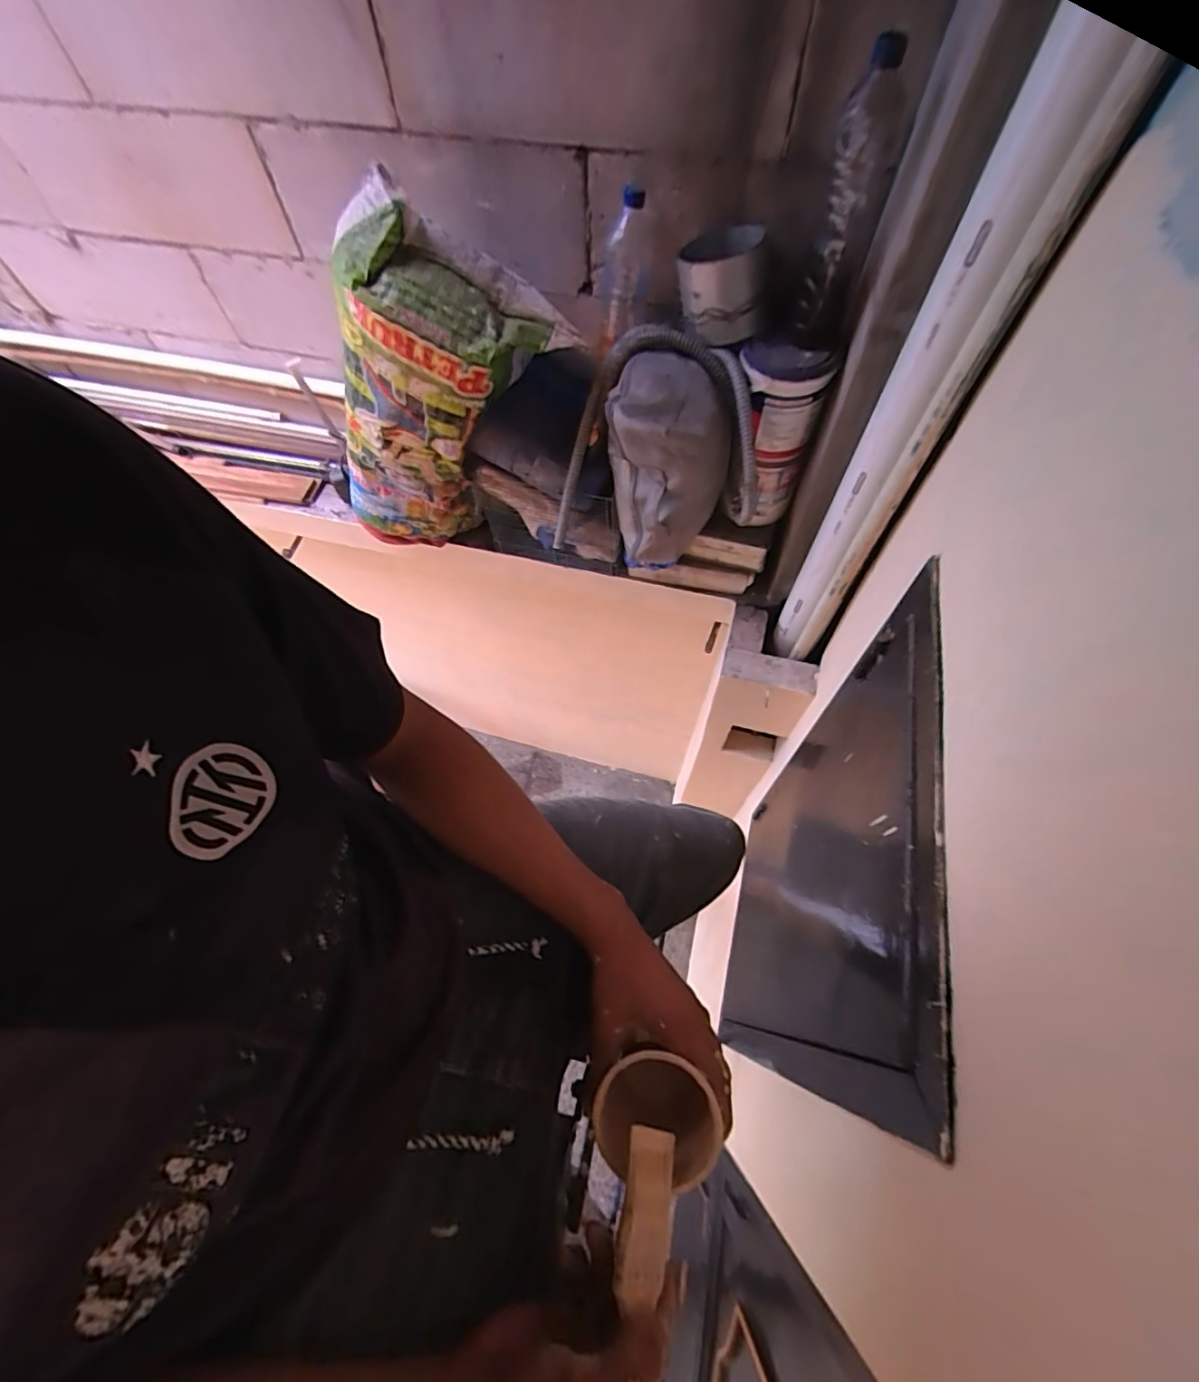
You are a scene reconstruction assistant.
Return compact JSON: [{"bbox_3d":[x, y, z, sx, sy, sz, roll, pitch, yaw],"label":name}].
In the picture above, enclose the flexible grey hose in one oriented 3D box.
[{"bbox_3d":[0.114,-0.443,1.025,0.387,0.360,0.175,15,63,10],"label":"flexible grey hose"}]

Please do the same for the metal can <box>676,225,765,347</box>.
[{"bbox_3d":[0.188,-0.647,0.867,0.124,0.120,0.124,3,61,4],"label":"metal can"}]

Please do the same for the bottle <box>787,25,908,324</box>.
[{"bbox_3d":[0.318,-0.637,0.723,0.081,0.272,0.068,16,63,11],"label":"bottle"}]

